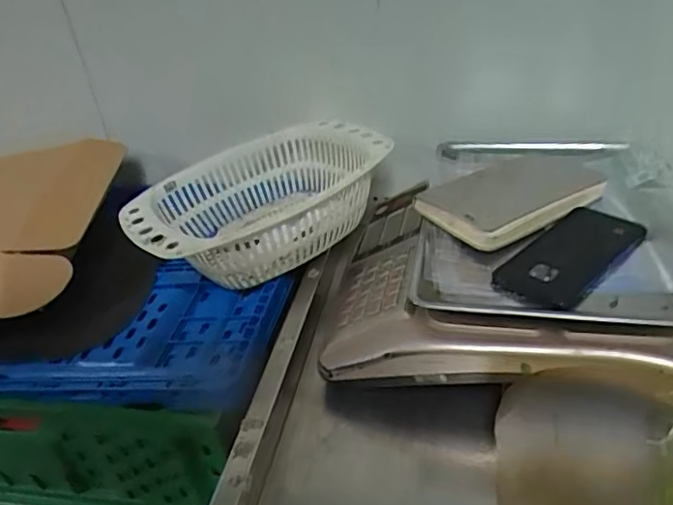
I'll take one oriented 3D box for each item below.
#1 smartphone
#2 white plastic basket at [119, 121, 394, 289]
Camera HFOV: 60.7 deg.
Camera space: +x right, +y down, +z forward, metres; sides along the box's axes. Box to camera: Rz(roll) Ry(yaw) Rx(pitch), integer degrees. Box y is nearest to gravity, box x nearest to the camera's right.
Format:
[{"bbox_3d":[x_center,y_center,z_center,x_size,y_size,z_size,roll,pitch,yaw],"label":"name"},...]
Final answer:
[{"bbox_3d":[0.216,-0.002,0.529,0.076,0.005,0.165,23,43,39],"label":"smartphone"},{"bbox_3d":[-0.090,-0.054,0.678,0.290,0.093,0.209,-28,37,-28],"label":"white plastic basket"}]

